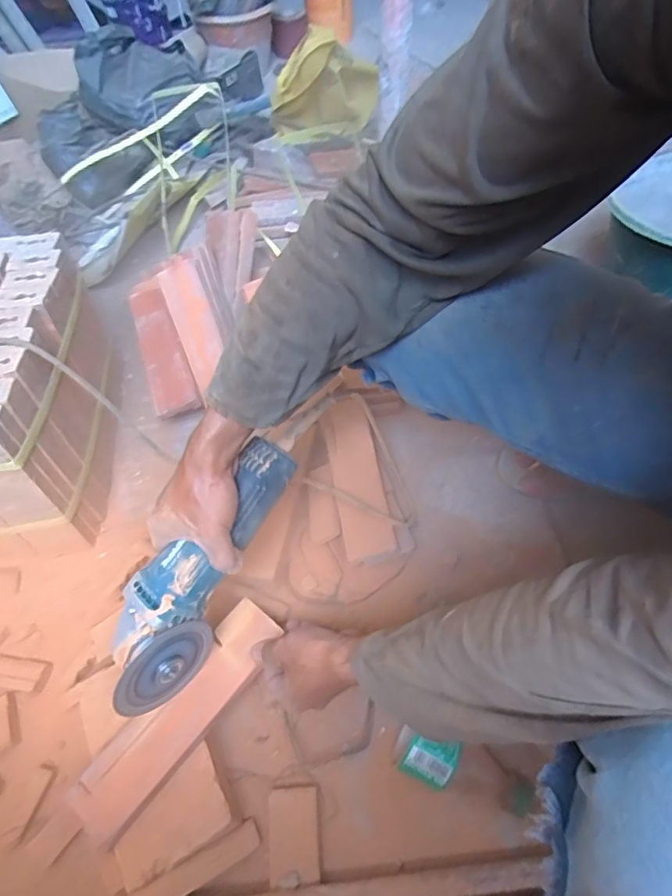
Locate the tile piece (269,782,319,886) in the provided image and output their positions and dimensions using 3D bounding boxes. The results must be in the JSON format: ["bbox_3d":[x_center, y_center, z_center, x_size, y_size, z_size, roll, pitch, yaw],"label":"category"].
[{"bbox_3d":[-0.039,0.358,0.492,0.047,0.012,0.072,-7,53,0],"label":"tile piece"}]

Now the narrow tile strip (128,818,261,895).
[{"bbox_3d":[-0.123,0.374,0.470,0.117,0.015,0.023,-15,52,-30],"label":"narrow tile strip"}]

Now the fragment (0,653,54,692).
[{"bbox_3d":[-0.360,0.248,0.589,0.086,0.008,0.033,5,54,8],"label":"fragment"}]

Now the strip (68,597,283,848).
[{"bbox_3d":[-0.148,0.249,0.509,0.063,0.010,0.225,32,63,24],"label":"strip"}]

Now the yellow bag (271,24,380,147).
[{"bbox_3d":[-0.015,-0.724,1.047,0.234,0.189,0.169,-7,53,-1],"label":"yellow bag"}]

